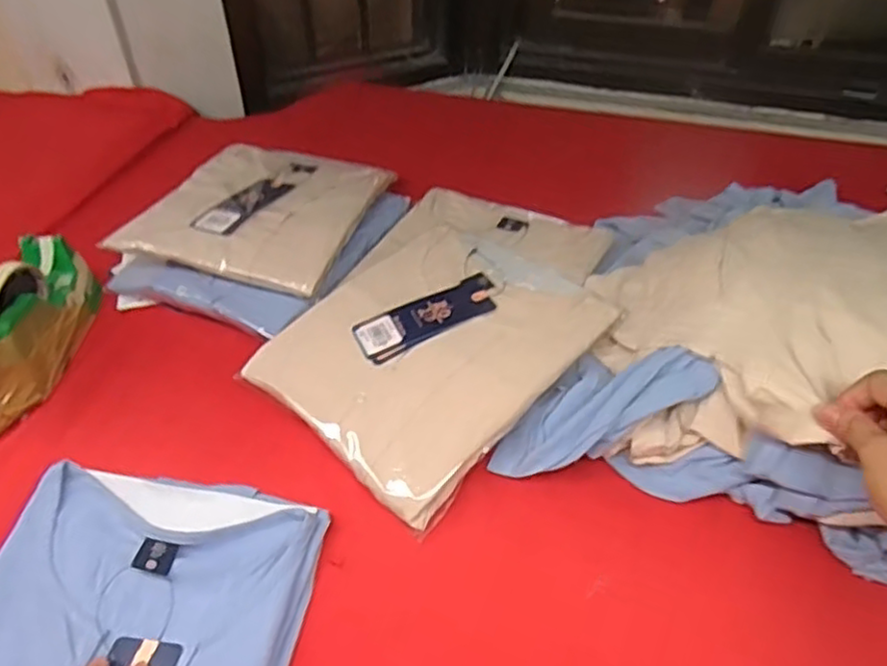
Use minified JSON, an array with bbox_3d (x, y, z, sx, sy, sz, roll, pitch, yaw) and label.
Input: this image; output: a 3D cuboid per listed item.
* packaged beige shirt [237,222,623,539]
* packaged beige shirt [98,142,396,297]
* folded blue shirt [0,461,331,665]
[{"bbox_3d":[-0.010,0.005,0.594,0.216,0.025,0.257,33,61,29],"label":"packaged beige shirt"},{"bbox_3d":[-0.187,-0.139,0.723,0.209,0.032,0.245,12,43,13],"label":"packaged beige shirt"},{"bbox_3d":[-0.212,0.205,0.435,0.219,0.025,0.255,5,42,6],"label":"folded blue shirt"}]

